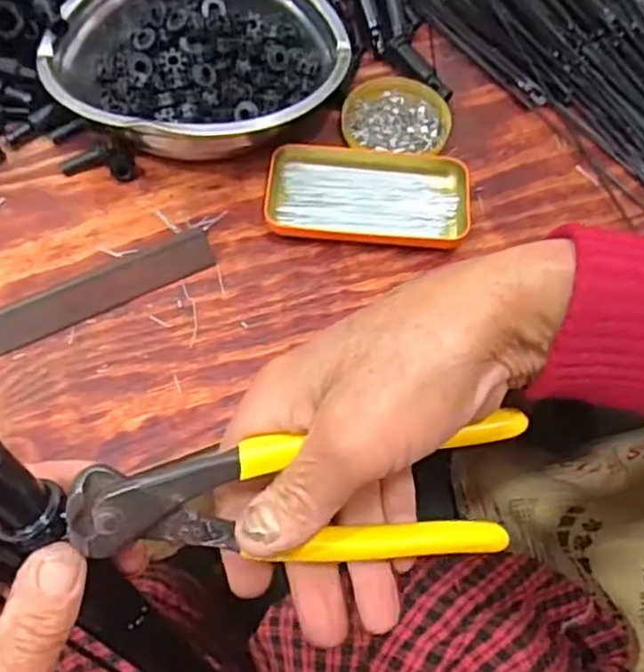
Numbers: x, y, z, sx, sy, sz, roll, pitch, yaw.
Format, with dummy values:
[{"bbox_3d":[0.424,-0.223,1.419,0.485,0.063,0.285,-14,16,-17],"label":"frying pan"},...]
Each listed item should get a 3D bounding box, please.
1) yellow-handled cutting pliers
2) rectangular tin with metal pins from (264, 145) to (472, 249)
[{"bbox_3d":[-0.003,0.065,0.254,0.161,0.060,0.012,-7,25,-10],"label":"yellow-handled cutting pliers"},{"bbox_3d":[0.033,-0.104,0.498,0.143,0.018,0.079,8,63,2],"label":"rectangular tin with metal pins"}]

